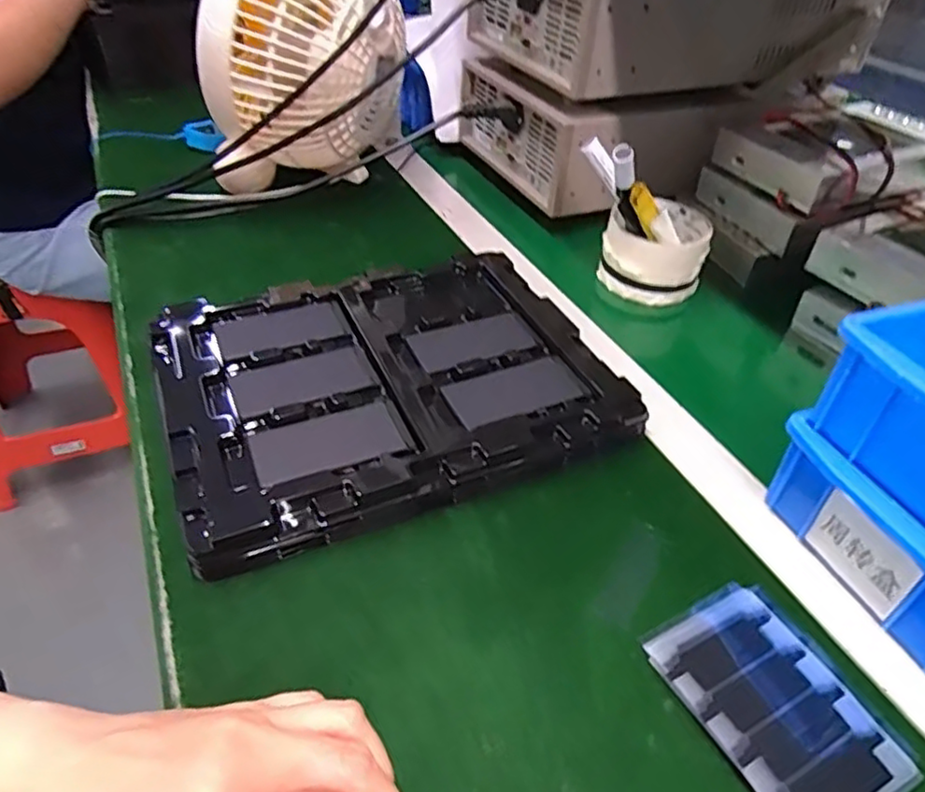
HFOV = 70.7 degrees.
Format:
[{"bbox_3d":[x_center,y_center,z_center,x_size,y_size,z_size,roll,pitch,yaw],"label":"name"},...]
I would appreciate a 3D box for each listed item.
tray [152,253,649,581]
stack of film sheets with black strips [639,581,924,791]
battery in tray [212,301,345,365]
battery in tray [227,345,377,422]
[{"bbox_3d":[-0.047,-0.013,0.430,0.273,0.025,0.215,-13,44,-18],"label":"tray"},{"bbox_3d":[0.142,0.136,0.295,0.080,0.010,0.104,-18,46,-23],"label":"stack of film sheets with black strips"},{"bbox_3d":[-0.124,-0.045,0.449,0.086,0.008,0.046,-20,47,-25],"label":"battery in tray"},{"bbox_3d":[-0.099,-0.010,0.412,0.083,0.006,0.046,-17,46,-22],"label":"battery in tray"}]

